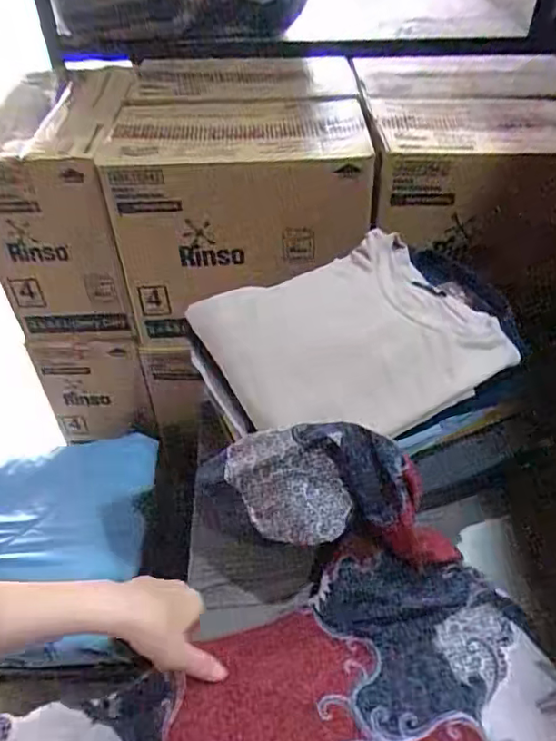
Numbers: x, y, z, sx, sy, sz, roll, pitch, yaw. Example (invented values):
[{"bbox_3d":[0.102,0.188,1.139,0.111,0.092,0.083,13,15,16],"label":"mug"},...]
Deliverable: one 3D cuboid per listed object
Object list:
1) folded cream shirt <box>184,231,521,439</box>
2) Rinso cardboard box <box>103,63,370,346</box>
[{"bbox_3d":[0.078,-0.039,0.661,0.285,0.044,0.261,-29,56,-10],"label":"folded cream shirt"},{"bbox_3d":[-0.068,-0.330,1.034,0.381,0.326,0.405,-3,45,-2],"label":"Rinso cardboard box"}]

